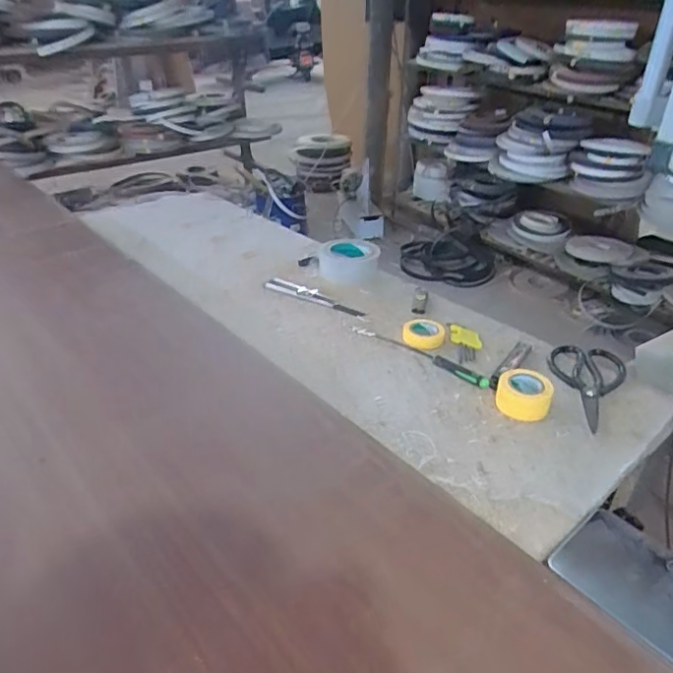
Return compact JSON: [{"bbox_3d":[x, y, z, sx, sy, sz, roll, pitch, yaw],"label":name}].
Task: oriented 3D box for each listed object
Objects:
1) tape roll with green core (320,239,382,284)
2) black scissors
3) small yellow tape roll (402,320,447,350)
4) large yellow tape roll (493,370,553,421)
[{"bbox_3d":[0.023,-0.145,1.071,0.111,0.051,0.105,1,32,0],"label":"tape roll with green core"},{"bbox_3d":[0.341,0.063,0.767,0.099,0.012,0.184,12,34,16],"label":"black scissors"},{"bbox_3d":[0.134,-0.004,0.860,0.065,0.021,0.063,1,32,0],"label":"small yellow tape roll"},{"bbox_3d":[0.240,0.073,0.723,0.068,0.040,0.055,15,35,20],"label":"large yellow tape roll"}]

